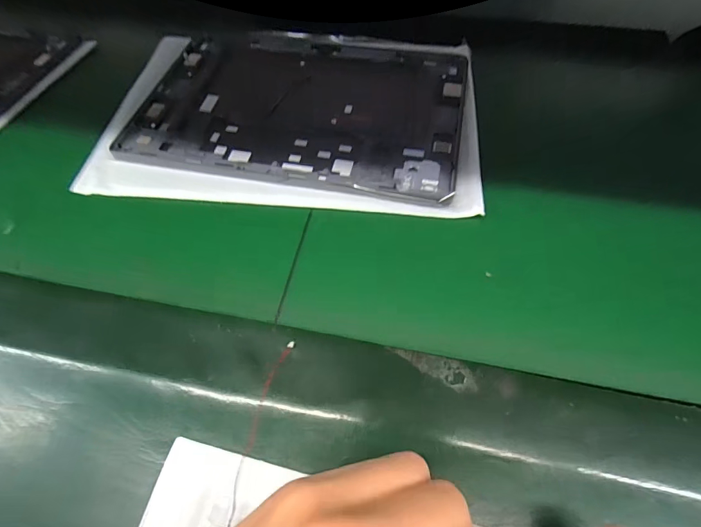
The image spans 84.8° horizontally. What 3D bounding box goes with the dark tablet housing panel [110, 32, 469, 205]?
[{"bbox_3d":[-0.038,-0.134,0.314,0.251,0.004,0.177,10,59,8],"label":"dark tablet housing panel"}]

